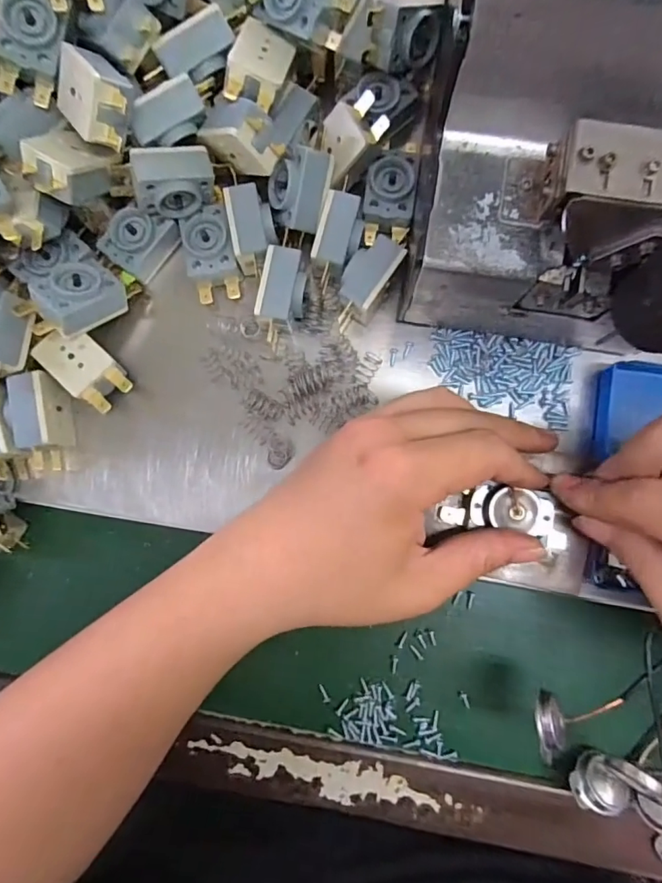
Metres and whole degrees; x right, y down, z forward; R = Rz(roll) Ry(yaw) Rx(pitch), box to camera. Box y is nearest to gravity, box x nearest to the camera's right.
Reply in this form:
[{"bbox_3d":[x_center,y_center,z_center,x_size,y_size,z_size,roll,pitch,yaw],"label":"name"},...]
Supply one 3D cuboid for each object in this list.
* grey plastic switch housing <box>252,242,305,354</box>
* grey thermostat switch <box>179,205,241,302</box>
[{"bbox_3d":[-0.025,-0.072,0.259,0.022,0.022,0.048,10,88,3],"label":"grey plastic switch housing"},{"bbox_3d":[-0.063,-0.099,0.266,0.025,0.014,0.045,-12,87,2],"label":"grey thermostat switch"}]

